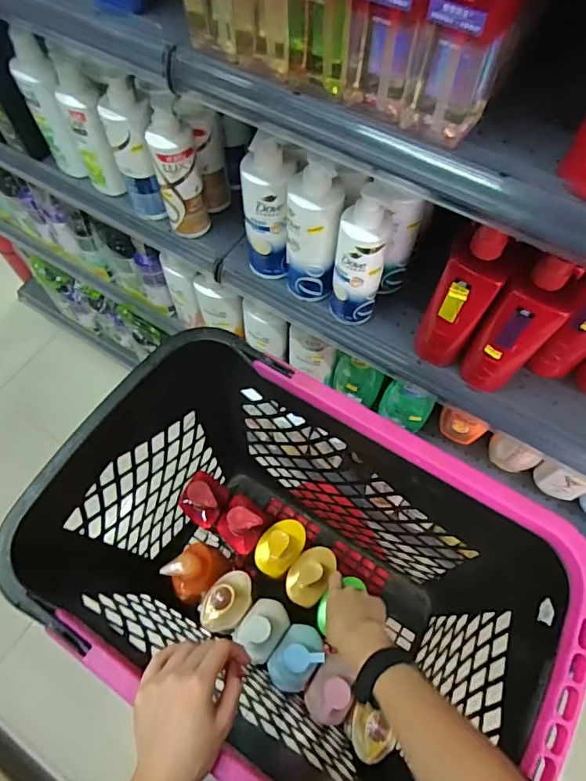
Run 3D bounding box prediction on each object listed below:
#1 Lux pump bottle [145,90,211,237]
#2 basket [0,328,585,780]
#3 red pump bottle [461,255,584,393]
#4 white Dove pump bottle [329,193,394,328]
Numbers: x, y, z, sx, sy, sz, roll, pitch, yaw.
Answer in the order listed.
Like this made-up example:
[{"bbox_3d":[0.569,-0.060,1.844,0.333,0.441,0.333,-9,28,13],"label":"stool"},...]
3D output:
[{"bbox_3d":[-0.174,-0.330,0.735,0.064,0.203,0.062,-14,65,-6],"label":"Lux pump bottle"},{"bbox_3d":[0.001,0.265,0.694,0.554,0.451,0.381,33,69,15],"label":"basket"},{"bbox_3d":[0.281,-0.079,0.597,0.068,0.213,0.072,37,70,16],"label":"red pump bottle"},{"bbox_3d":[0.090,-0.170,0.661,0.066,0.202,0.050,11,65,6],"label":"white Dove pump bottle"}]

